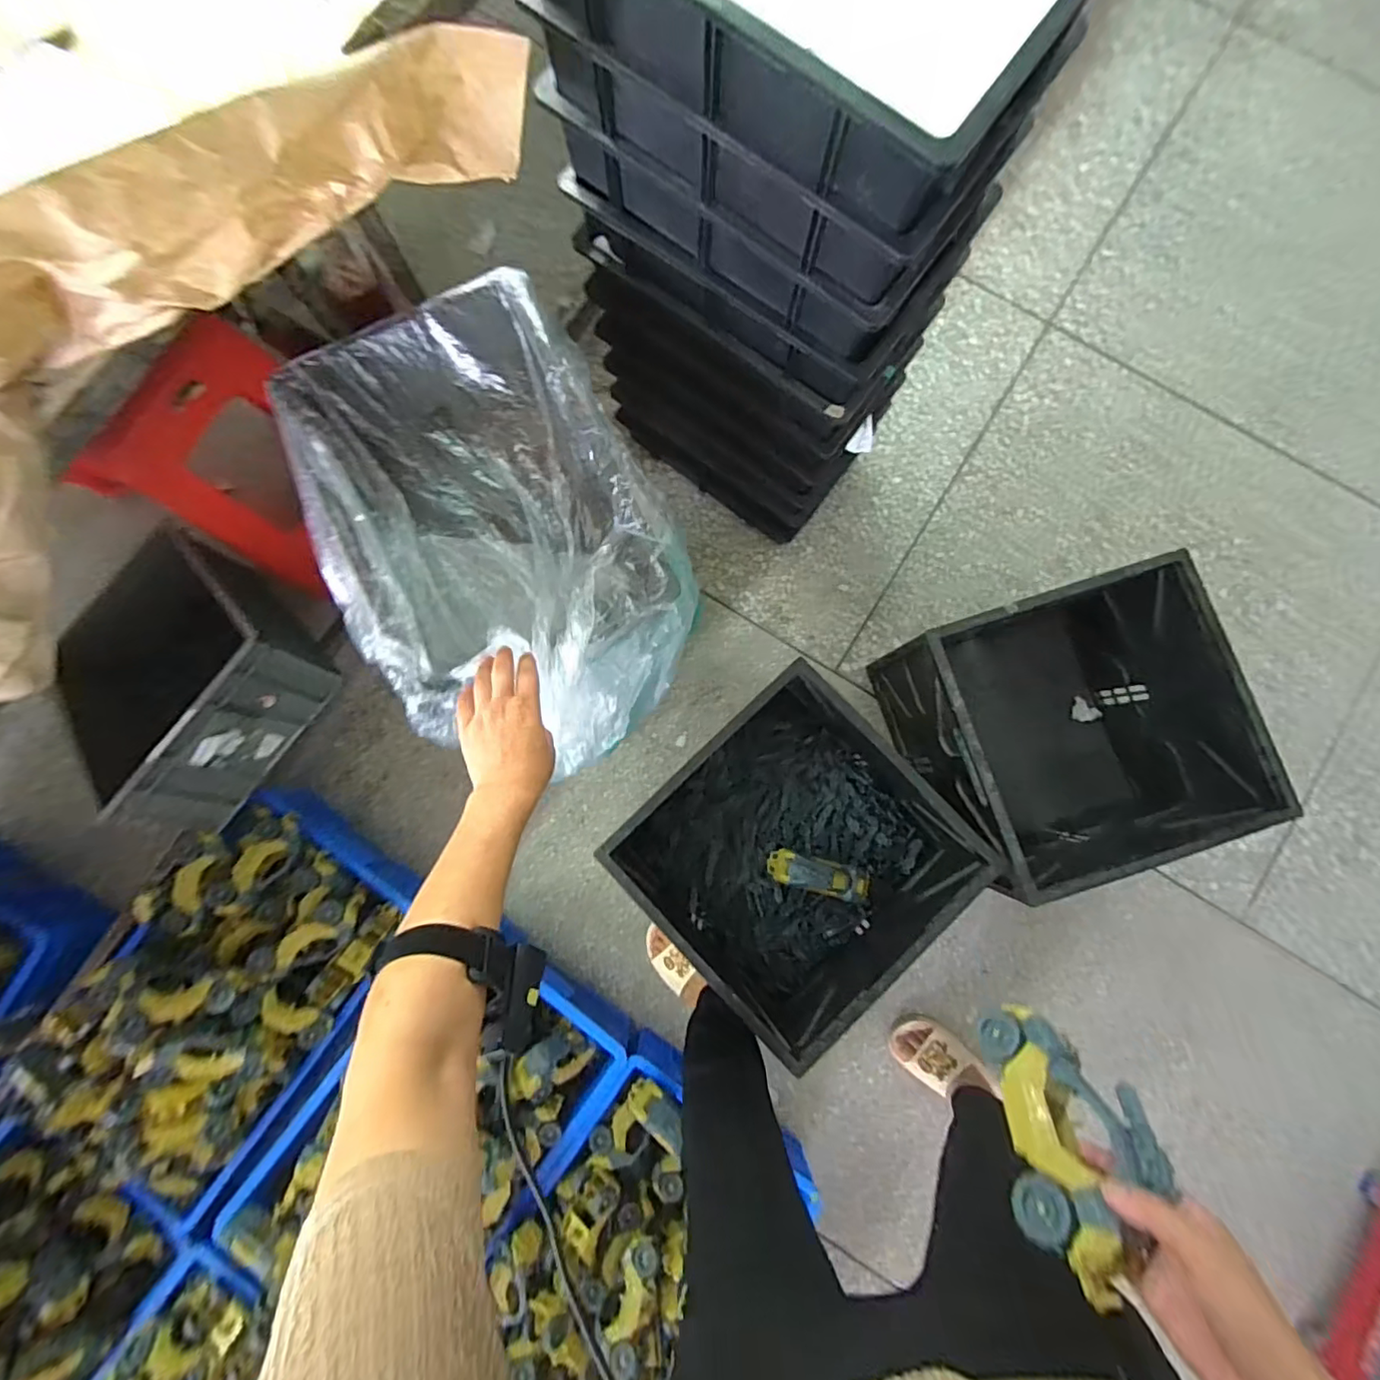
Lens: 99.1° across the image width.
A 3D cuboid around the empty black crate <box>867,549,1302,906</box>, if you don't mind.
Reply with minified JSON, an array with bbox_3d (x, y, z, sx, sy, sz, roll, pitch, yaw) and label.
[{"bbox_3d":[0.593,0.069,0.987,0.395,0.345,0.419,-17,83,-1],"label":"empty black crate"}]

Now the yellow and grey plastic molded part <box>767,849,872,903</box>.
[{"bbox_3d":[0.215,0.307,0.975,0.180,0.077,0.059,14,83,2],"label":"yellow and grey plastic molded part"}]

